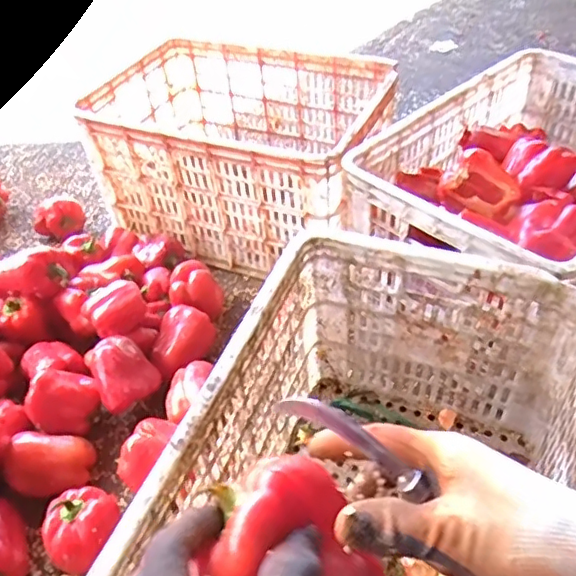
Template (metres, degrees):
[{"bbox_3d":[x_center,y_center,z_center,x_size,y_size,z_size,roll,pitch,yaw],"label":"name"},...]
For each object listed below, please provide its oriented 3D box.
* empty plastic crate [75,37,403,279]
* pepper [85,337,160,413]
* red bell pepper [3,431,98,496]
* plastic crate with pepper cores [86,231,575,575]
[{"bbox_3d":[-0.081,-0.242,1.041,0.486,0.254,0.300,15,47,19],"label":"empty plastic crate"},{"bbox_3d":[-0.231,0.113,0.804,0.082,0.062,0.091,-23,47,-18],"label":"pepper"},{"bbox_3d":[-0.311,0.229,0.750,0.102,0.066,0.073,10,76,-23],"label":"red bell pepper"},{"bbox_3d":[0.086,0.225,0.567,0.341,0.277,0.499,12,46,17],"label":"plastic crate with pepper cores"}]

